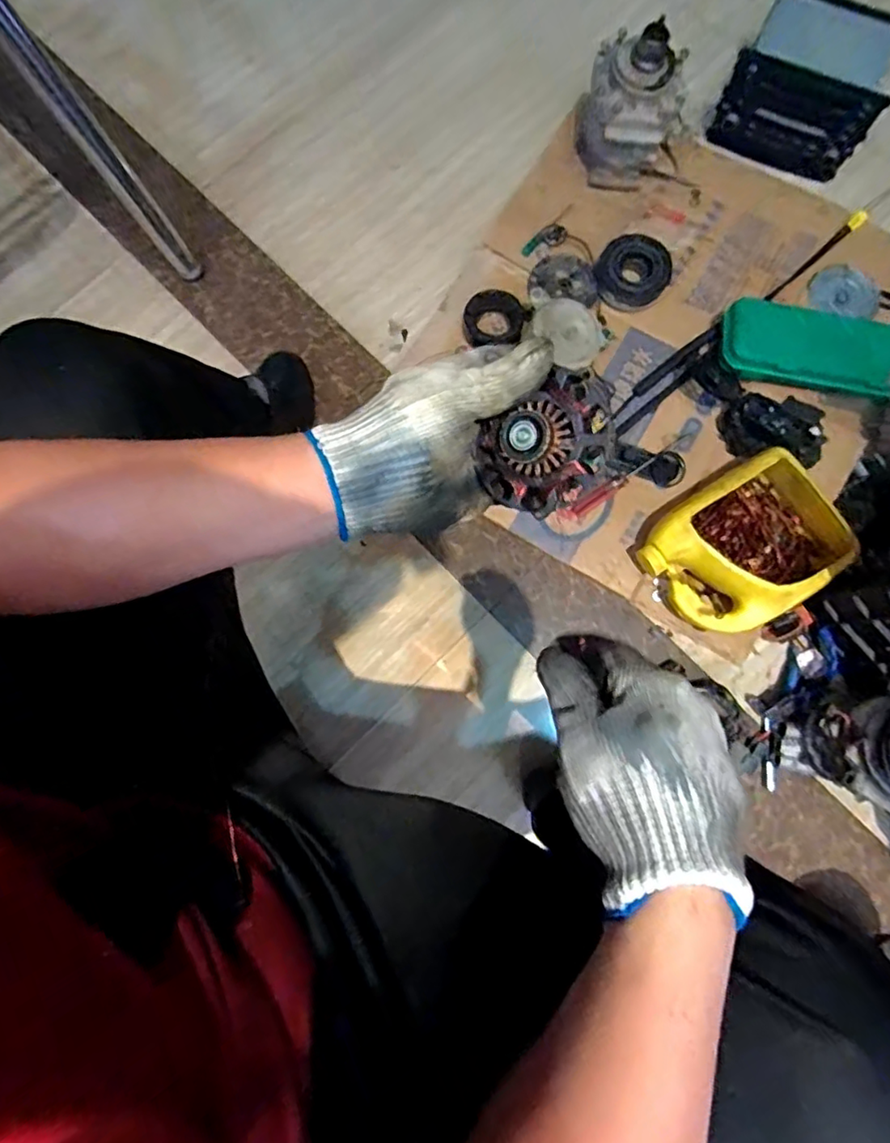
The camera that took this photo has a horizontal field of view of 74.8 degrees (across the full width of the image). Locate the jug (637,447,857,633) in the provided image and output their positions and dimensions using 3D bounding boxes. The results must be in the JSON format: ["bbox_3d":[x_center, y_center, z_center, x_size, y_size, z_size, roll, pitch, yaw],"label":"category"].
[{"bbox_3d":[0.386,-0.030,0.754,0.232,0.078,0.178,-37,82,-5],"label":"jug"}]

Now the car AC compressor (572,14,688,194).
[{"bbox_3d":[0.274,-0.680,0.844,0.150,0.172,0.147,0,81,1],"label":"car AC compressor"}]

